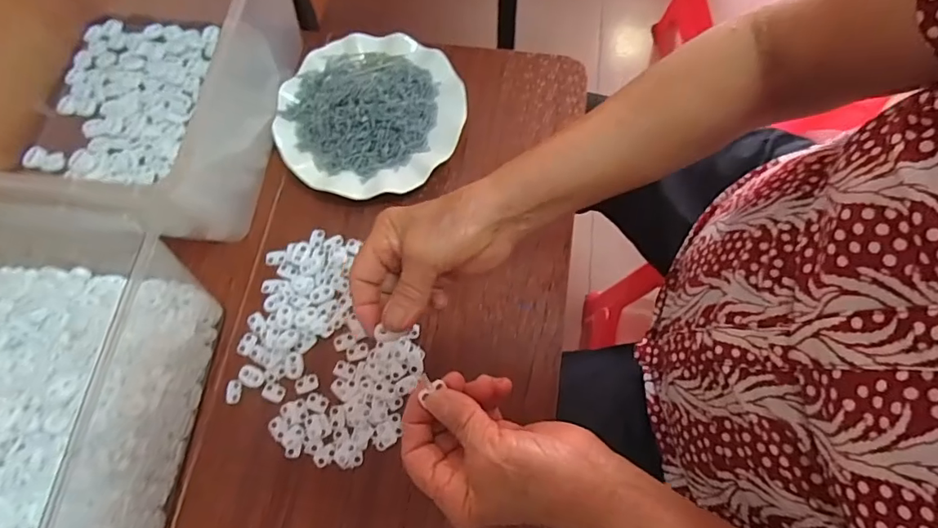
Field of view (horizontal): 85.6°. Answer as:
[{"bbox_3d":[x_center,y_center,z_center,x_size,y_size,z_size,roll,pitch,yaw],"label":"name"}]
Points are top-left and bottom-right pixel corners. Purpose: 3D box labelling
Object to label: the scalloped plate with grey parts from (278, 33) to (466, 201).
[{"bbox_3d":[-0.098,-0.151,0.492,0.178,0.034,0.178,-1,70,2],"label":"scalloped plate with grey parts"}]

